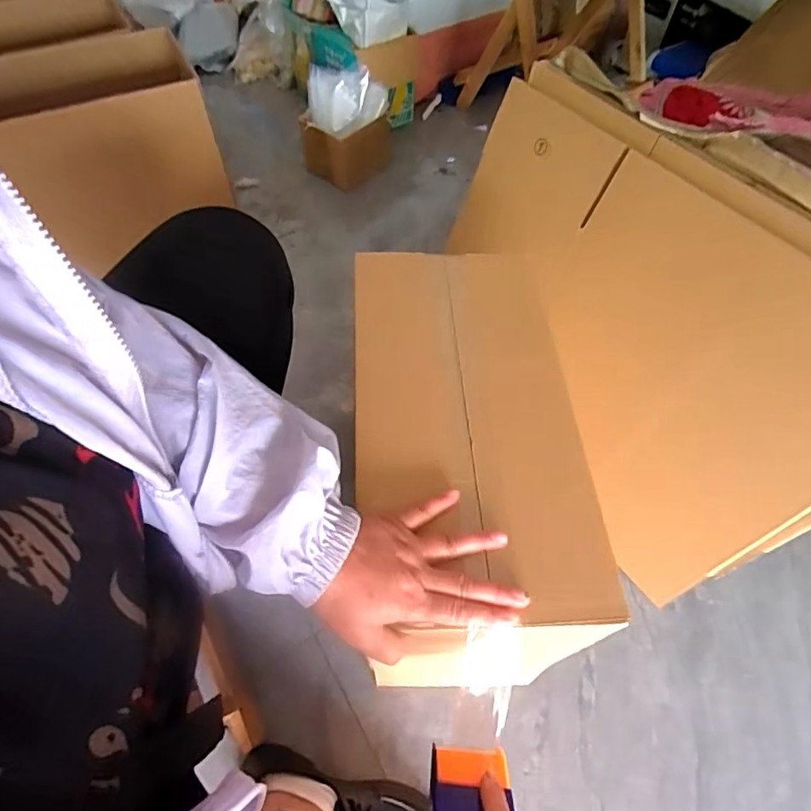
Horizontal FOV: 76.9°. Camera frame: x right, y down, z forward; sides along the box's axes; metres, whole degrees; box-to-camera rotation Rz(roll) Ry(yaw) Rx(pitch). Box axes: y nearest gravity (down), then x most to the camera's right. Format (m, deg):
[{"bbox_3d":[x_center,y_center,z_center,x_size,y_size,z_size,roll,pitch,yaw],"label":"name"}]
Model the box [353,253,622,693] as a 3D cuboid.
[{"bbox_3d":[0.056,0.096,0.647,0.206,0.371,0.428,-3,57,-4],"label":"box"}]

